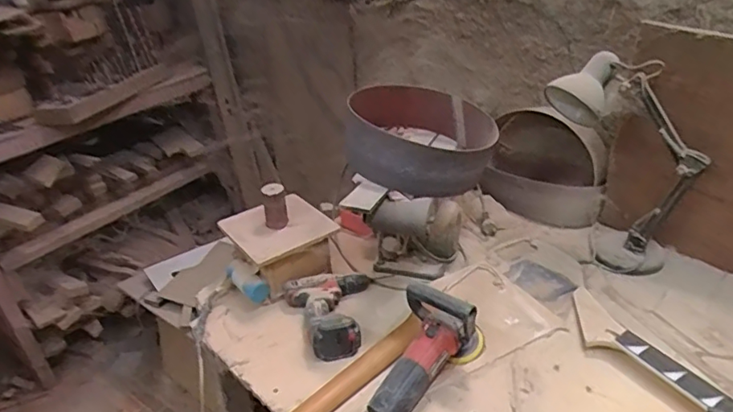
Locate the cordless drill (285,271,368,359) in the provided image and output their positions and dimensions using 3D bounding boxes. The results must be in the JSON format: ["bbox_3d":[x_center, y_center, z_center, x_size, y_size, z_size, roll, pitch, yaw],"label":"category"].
[{"bbox_3d":[-0.086,0.203,1.080,0.174,0.069,0.215,-3,31,2],"label":"cordless drill"}]

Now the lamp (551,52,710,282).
[{"bbox_3d":[0.522,-0.079,1.134,0.301,0.430,0.133,17,37,31],"label":"lamp"}]

